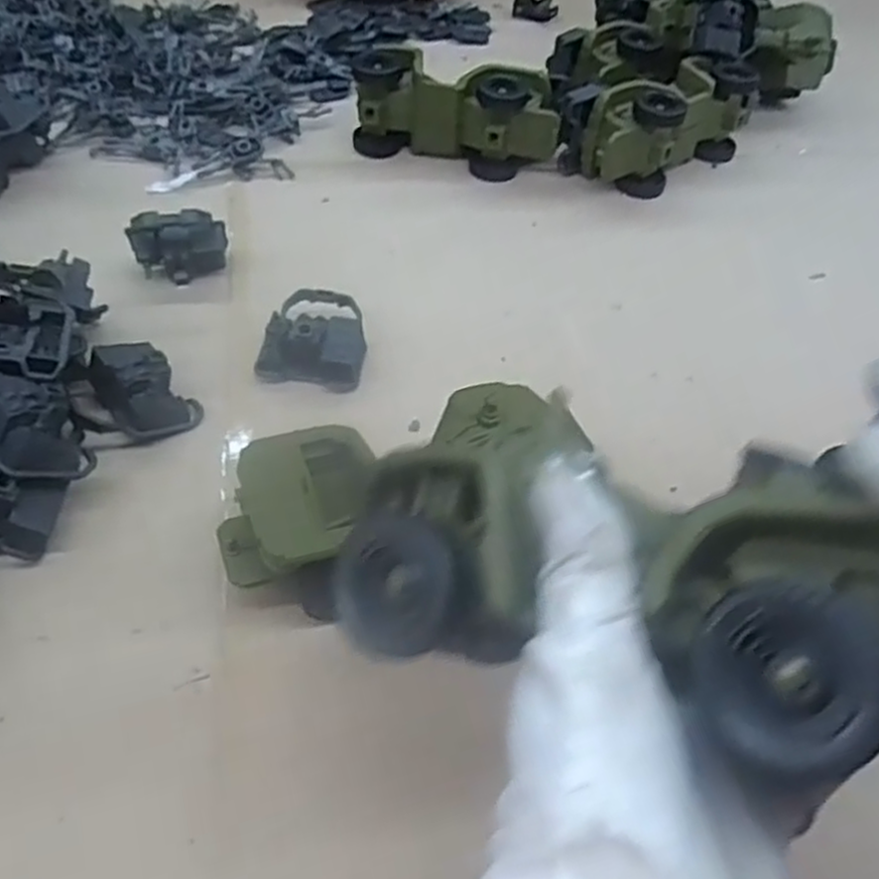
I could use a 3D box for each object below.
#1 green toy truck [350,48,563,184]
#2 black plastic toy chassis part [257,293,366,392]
[{"bbox_3d":[0.016,-0.292,0.704,0.184,0.083,0.058,9,49,2],"label":"green toy truck"},{"bbox_3d":[-0.082,-0.073,0.532,0.070,0.038,0.077,11,49,3],"label":"black plastic toy chassis part"}]

